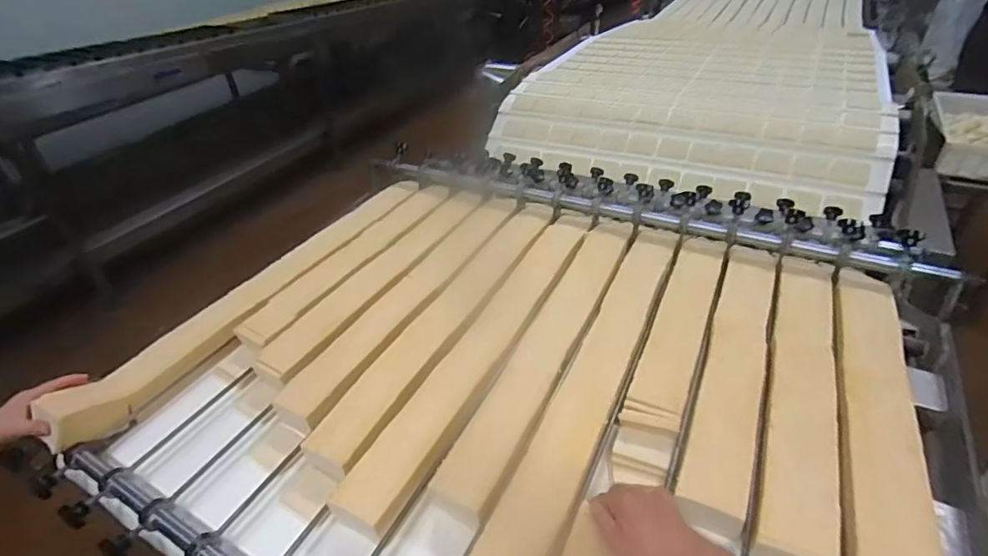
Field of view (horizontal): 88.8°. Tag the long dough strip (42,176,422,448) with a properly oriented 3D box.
[{"bbox_3d":[-0.411,0.006,0.997,0.093,0.061,0.831,18,41,28],"label":"long dough strip"}]

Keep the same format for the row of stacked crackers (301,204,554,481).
[{"bbox_3d":[-0.064,0.056,0.900,0.098,0.038,0.665,9,41,31],"label":"row of stacked crackers"}]

